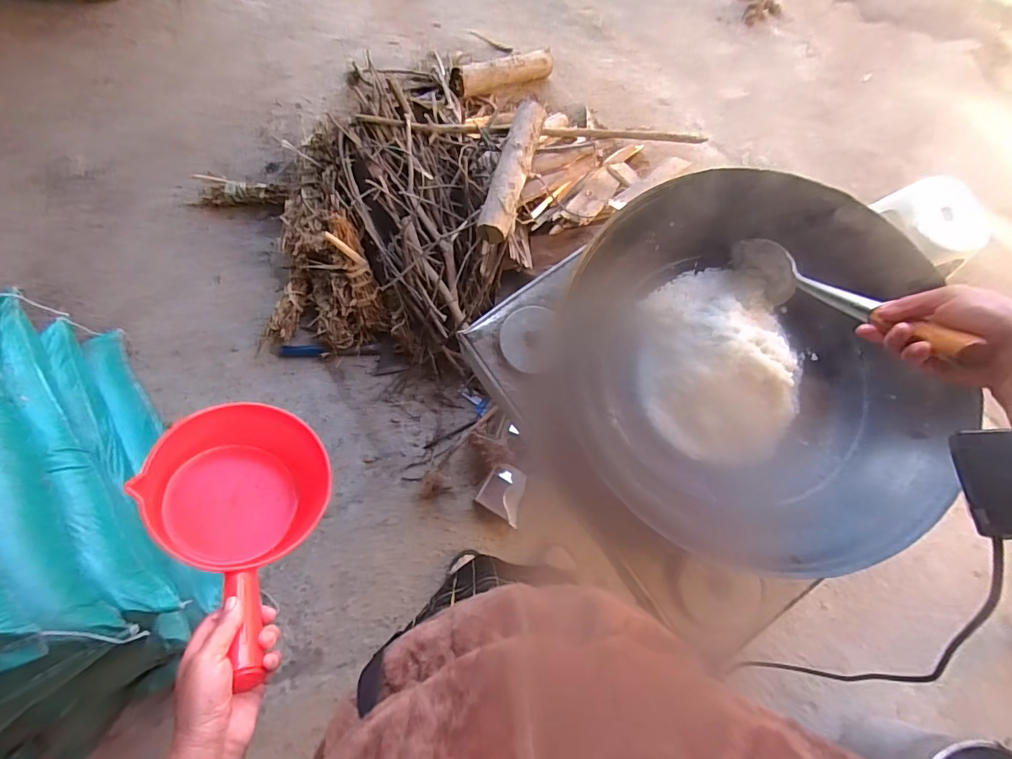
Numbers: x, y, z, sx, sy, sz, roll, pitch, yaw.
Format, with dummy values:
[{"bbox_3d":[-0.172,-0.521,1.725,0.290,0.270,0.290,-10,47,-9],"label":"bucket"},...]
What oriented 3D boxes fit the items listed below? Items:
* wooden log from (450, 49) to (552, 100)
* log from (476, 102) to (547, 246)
[{"bbox_3d":[-0.004,-1.042,1.598,0.407,0.074,0.075,-29,75,-24],"label":"wooden log"},{"bbox_3d":[0.018,-0.507,1.138,0.077,0.071,0.375,15,75,4],"label":"log"}]

